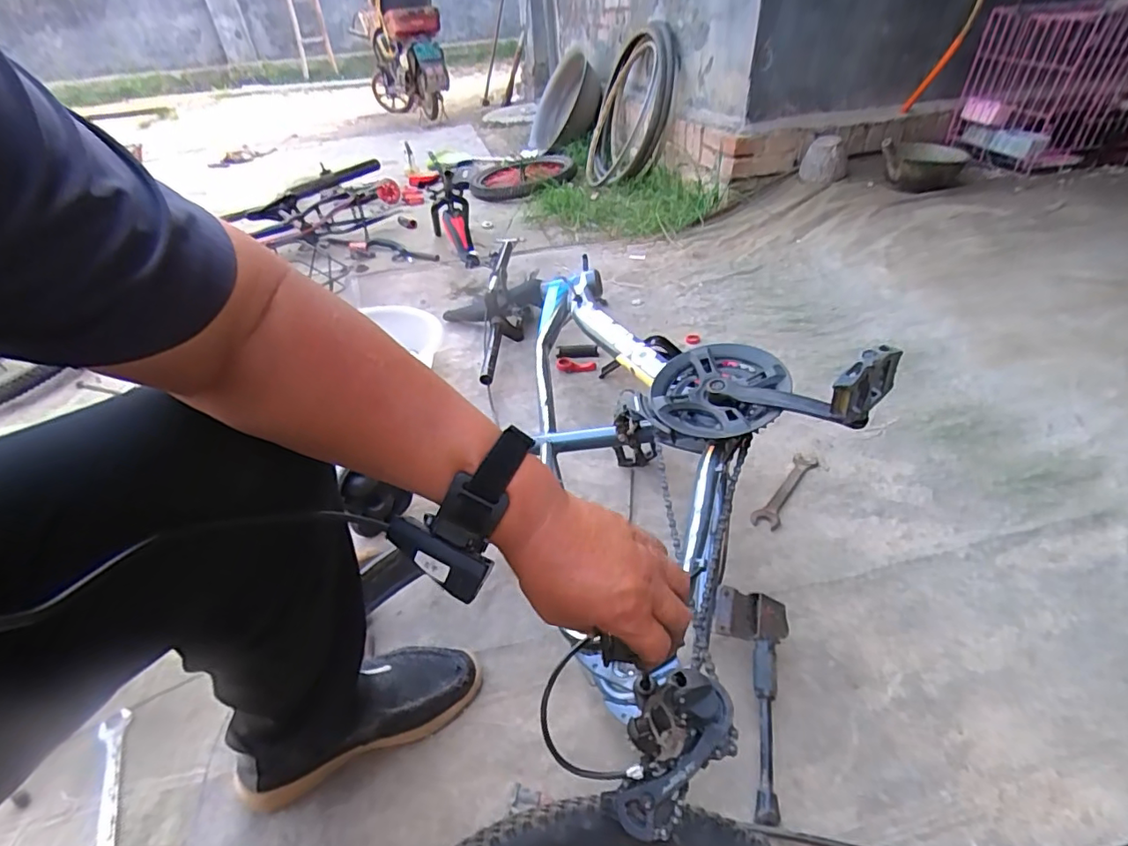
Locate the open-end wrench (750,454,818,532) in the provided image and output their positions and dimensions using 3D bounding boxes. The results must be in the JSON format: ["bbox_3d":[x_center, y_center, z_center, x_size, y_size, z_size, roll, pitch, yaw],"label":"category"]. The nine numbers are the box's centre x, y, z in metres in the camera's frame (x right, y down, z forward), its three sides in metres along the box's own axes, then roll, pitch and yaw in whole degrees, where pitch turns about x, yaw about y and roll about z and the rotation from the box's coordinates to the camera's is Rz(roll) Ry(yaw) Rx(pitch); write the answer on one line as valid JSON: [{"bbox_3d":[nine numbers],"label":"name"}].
[{"bbox_3d":[0.365,0.112,0.893,0.041,0.013,0.183,25,47,34],"label":"open-end wrench"}]

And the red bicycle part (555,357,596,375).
[{"bbox_3d":[0.028,-0.133,1.258,0.091,0.027,0.031,4,38,12],"label":"red bicycle part"}]

